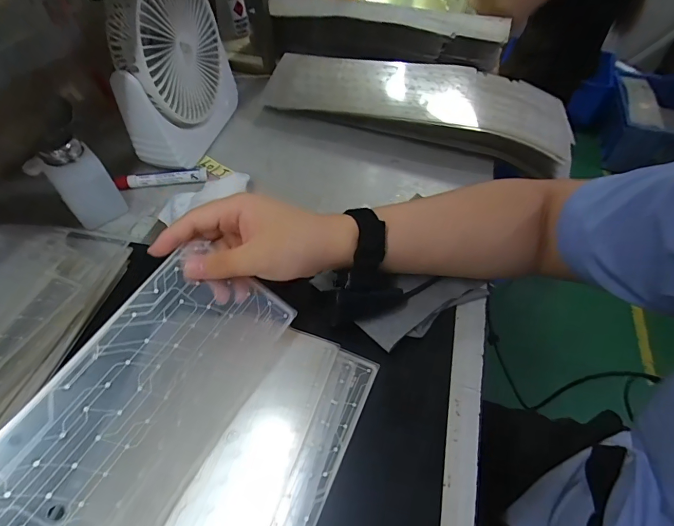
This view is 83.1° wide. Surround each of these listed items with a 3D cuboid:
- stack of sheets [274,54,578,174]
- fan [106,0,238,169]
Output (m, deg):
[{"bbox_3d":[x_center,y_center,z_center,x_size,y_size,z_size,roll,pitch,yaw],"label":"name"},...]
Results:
[{"bbox_3d":[0.108,-0.232,0.558,0.435,0.065,0.146,14,52,11],"label":"stack of sheets"},{"bbox_3d":[-0.201,-0.240,0.475,0.073,0.193,0.178,7,51,6],"label":"fan"}]

